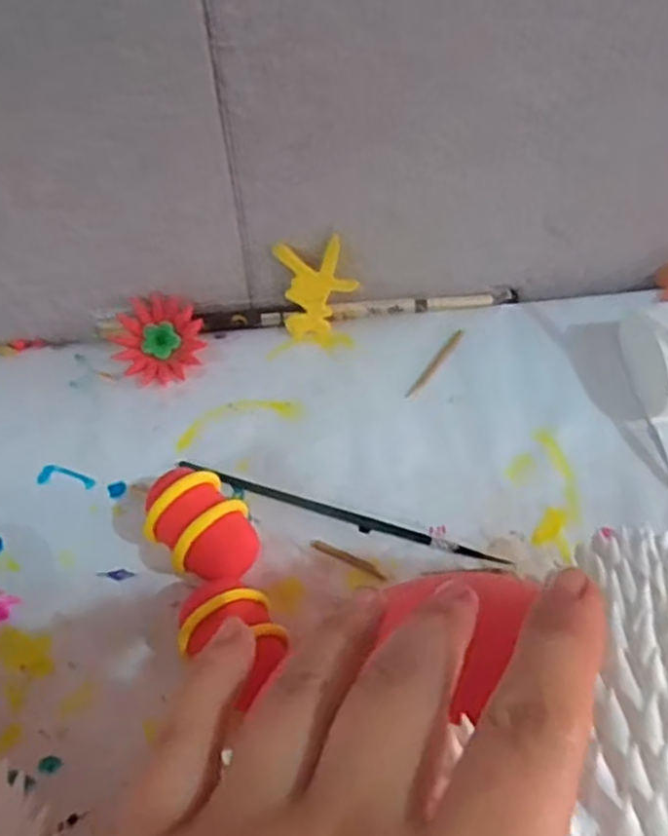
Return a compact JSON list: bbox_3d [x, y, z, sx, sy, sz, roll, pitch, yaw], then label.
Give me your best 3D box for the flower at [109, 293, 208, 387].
[{"bbox_3d":[-0.093,-0.041,0.404,0.046,0.007,0.046,-12,80,-4],"label":"flower"}]

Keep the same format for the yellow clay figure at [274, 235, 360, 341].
[{"bbox_3d":[-0.008,-0.069,0.402,0.038,0.049,0.020,-14,54,-8],"label":"yellow clay figure"}]

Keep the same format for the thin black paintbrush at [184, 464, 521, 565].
[{"bbox_3d":[0.001,0.044,0.354,0.158,0.004,0.007,15,56,13],"label":"thin black paintbrush"}]

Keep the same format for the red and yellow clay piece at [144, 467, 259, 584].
[{"bbox_3d":[-0.058,0.050,0.336,0.052,0.030,0.036,34,61,23],"label":"red and yellow clay piece"}]

